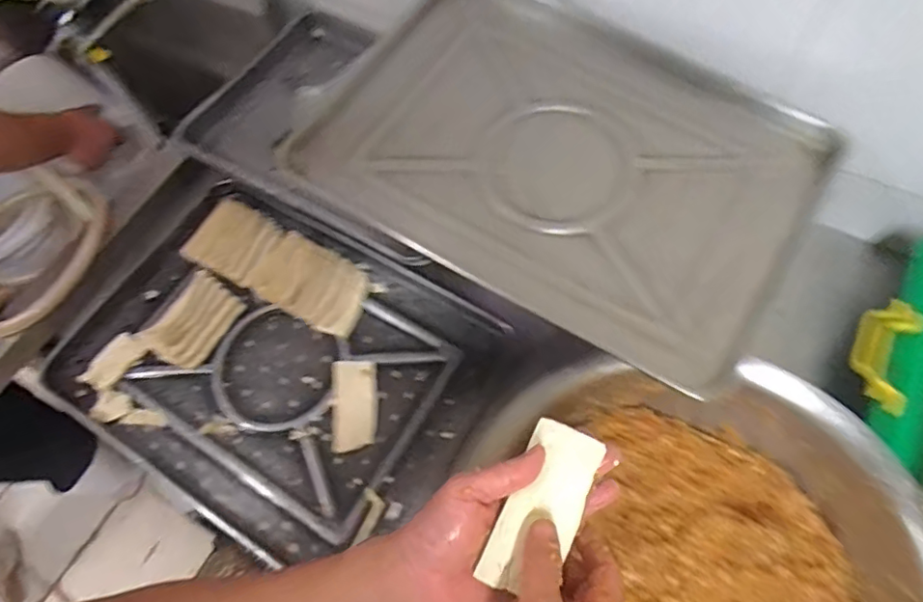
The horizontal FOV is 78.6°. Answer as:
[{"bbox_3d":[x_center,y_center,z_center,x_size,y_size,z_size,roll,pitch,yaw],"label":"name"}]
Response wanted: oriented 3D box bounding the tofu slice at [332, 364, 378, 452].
[{"bbox_3d":[-0.149,0.145,0.785,0.064,0.016,0.123,-6,63,0],"label":"tofu slice"}]

